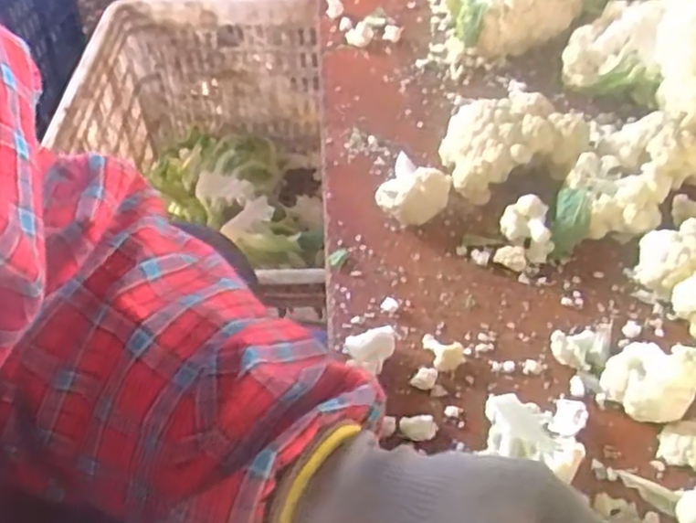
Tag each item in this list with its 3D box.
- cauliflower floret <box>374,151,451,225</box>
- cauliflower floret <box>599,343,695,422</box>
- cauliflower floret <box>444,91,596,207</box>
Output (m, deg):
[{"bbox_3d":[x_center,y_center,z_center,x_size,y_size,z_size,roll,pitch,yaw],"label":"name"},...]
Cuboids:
[{"bbox_3d":[0.048,-0.046,0.522,0.051,0.047,0.033,6,47,6],"label":"cauliflower floret"},{"bbox_3d":[0.170,0.068,0.404,0.034,0.052,0.048,-26,52,-22],"label":"cauliflower floret"},{"bbox_3d":[0.129,-0.089,0.553,0.100,0.058,0.062,-12,48,-10],"label":"cauliflower floret"}]

